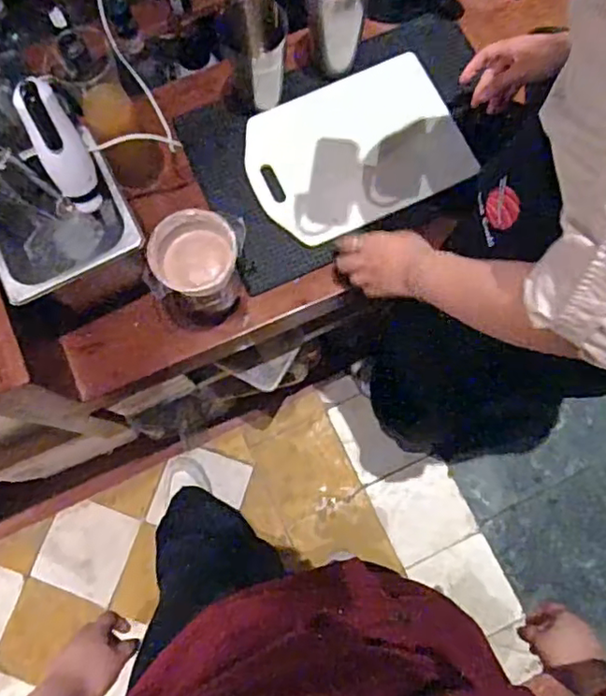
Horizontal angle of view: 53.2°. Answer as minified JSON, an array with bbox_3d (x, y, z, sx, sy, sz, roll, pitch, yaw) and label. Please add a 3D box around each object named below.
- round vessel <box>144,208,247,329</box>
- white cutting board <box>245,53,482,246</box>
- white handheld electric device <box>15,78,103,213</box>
[{"bbox_3d":[-0.128,-0.091,0.744,0.096,0.145,0.102,0,76,2],"label":"round vessel"},{"bbox_3d":[0.069,-0.275,0.841,0.284,0.009,0.212,-25,78,-3],"label":"white cutting board"},{"bbox_3d":[-0.262,-0.212,0.662,0.051,0.158,0.047,-18,50,-3],"label":"white handheld electric device"}]

